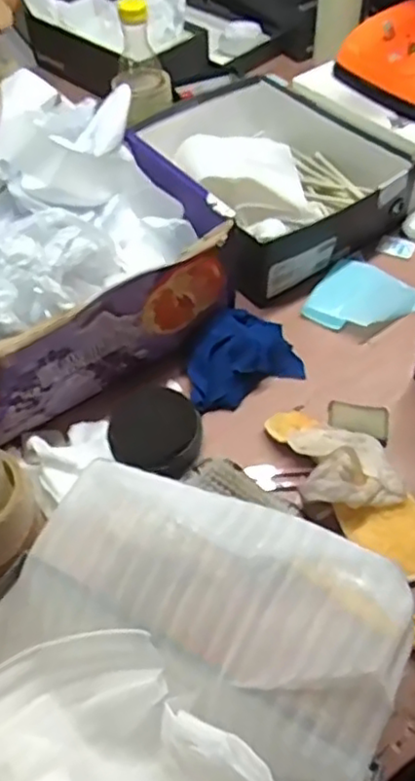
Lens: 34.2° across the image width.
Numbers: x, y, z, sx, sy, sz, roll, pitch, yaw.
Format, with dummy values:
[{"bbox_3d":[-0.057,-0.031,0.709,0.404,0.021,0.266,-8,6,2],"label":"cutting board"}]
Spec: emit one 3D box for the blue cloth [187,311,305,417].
[{"bbox_3d":[0.032,-0.038,0.729,0.133,0.045,0.100,-30,56,-20],"label":"blue cloth"}]

